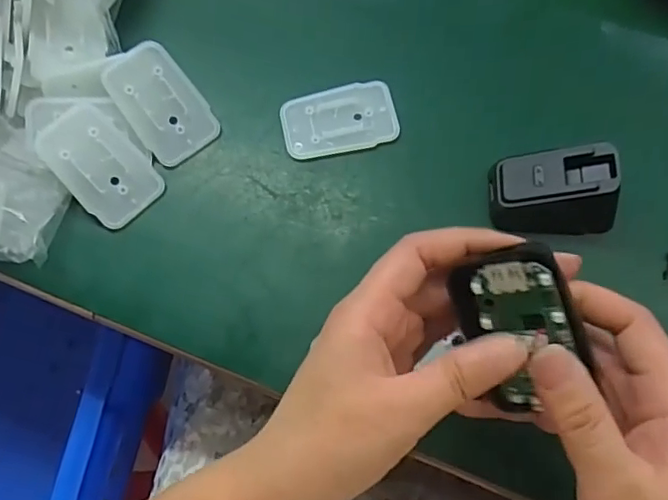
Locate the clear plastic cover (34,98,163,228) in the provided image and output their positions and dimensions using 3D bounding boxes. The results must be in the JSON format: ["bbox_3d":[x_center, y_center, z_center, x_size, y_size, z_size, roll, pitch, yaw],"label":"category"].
[{"bbox_3d":[-0.138,-0.050,0.341,0.046,0.004,0.068,-44,102,-12],"label":"clear plastic cover"}]

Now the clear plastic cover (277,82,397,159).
[{"bbox_3d":[0.003,-0.080,0.357,0.069,0.007,0.043,-11,70,-3],"label":"clear plastic cover"}]

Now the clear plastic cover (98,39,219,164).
[{"bbox_3d":[-0.104,-0.087,0.350,0.045,0.004,0.067,-39,104,-9],"label":"clear plastic cover"}]

